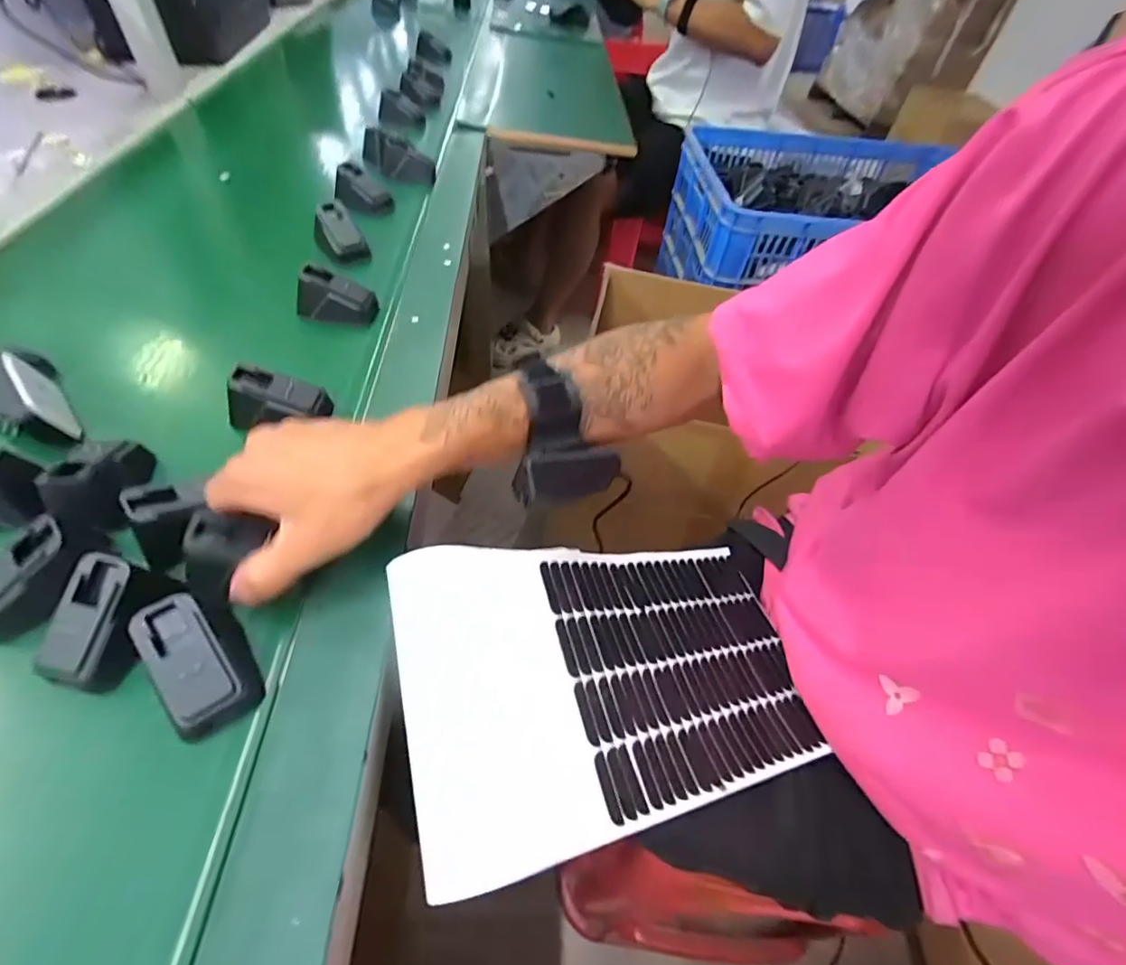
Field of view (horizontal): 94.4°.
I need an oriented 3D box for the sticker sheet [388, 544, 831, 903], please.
[{"bbox_3d":[0.043,0.115,0.336,0.281,0.021,0.164,3,52,-31],"label":"sticker sheet"}]

